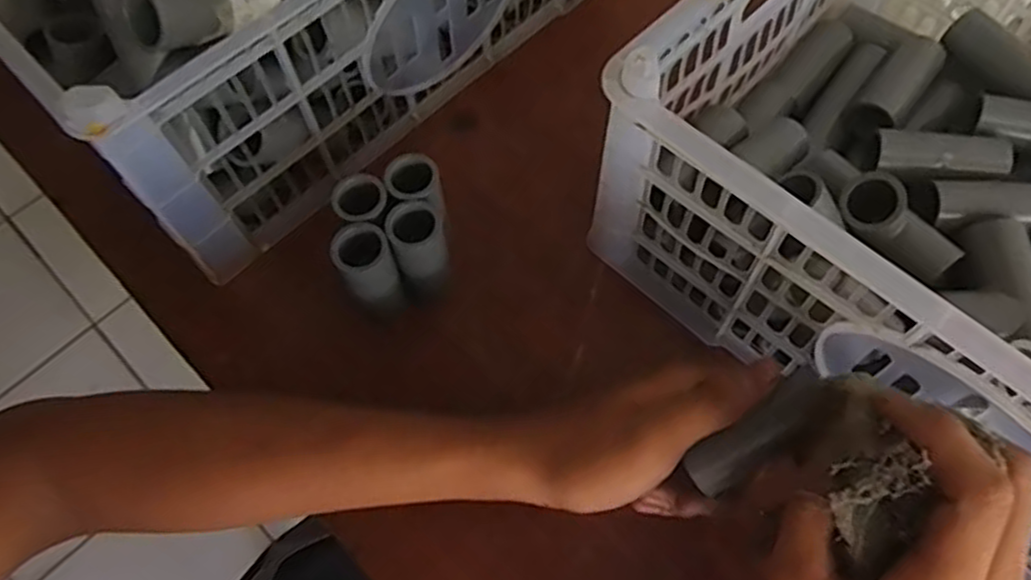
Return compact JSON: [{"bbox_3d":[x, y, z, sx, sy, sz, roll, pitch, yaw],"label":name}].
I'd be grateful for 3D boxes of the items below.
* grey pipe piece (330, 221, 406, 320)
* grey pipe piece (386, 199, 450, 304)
[{"bbox_3d":[-0.076,-0.008,0.392,0.027,0.063,0.028,-1,65,2],"label":"grey pipe piece"},{"bbox_3d":[-0.051,-0.020,0.403,0.028,0.064,0.031,-15,65,-5],"label":"grey pipe piece"}]

